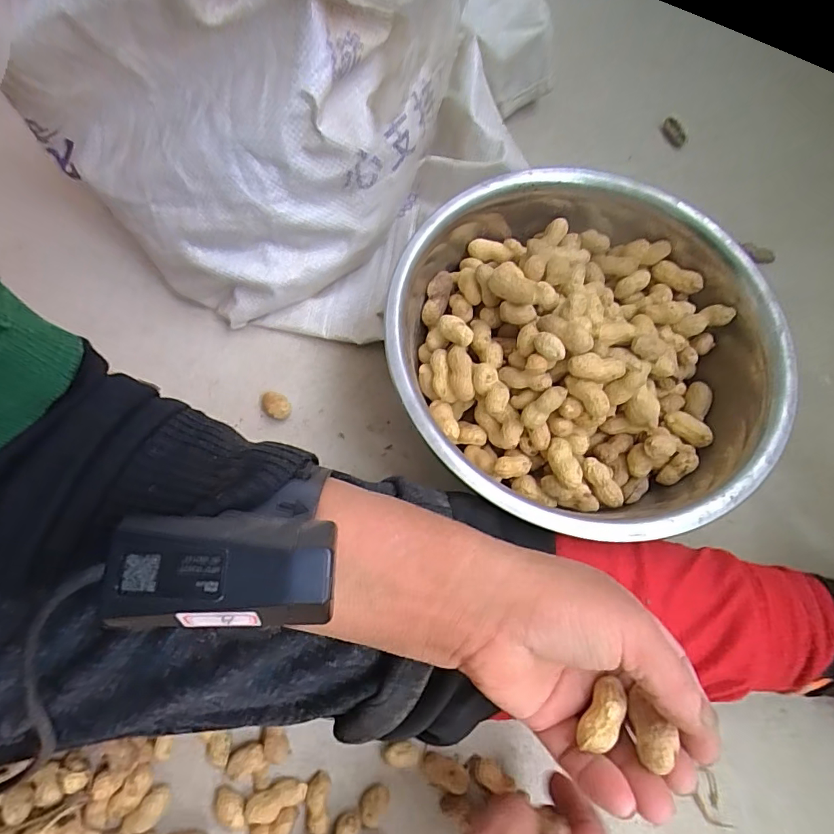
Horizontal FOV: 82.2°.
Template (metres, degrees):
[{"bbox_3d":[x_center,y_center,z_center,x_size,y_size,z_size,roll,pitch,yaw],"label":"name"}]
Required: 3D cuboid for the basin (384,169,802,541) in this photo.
[{"bbox_3d":[0.117,-0.054,0.352,0.271,0.094,0.264,1,70,-2],"label":"basin"}]

